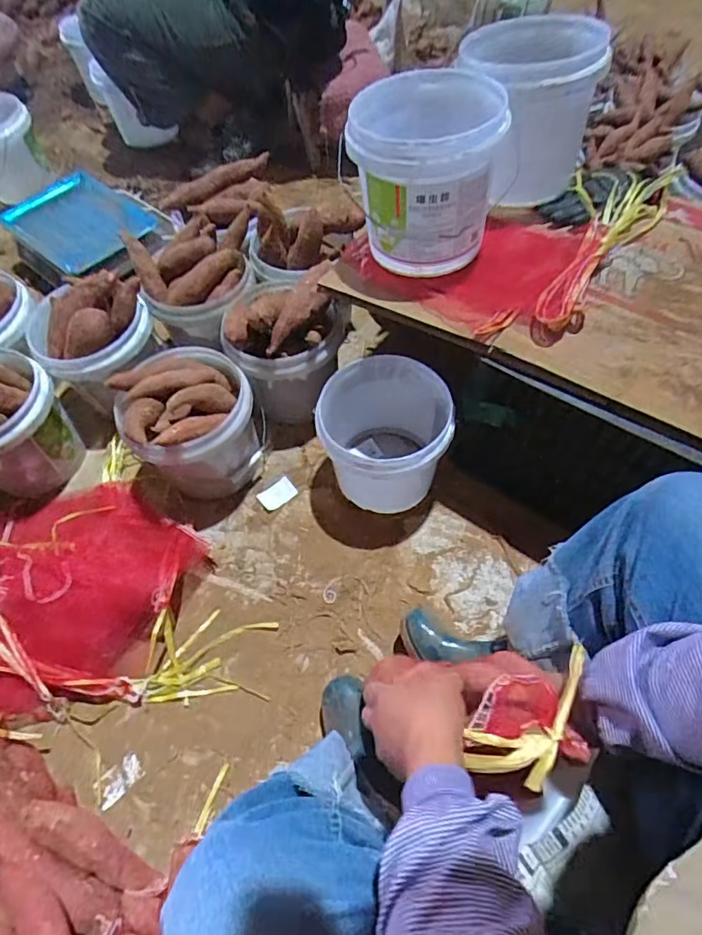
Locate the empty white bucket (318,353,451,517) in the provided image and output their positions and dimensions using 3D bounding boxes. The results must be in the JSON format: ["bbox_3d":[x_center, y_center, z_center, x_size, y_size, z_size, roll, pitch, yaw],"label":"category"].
[{"bbox_3d":[0.054,-0.040,0.859,0.202,0.203,0.206,-1,58,2],"label":"empty white bucket"}]

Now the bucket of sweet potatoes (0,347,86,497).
[{"bbox_3d":[-0.617,-0.082,0.914,0.216,0.260,0.197,-1,58,2],"label":"bucket of sweet potatoes"}]

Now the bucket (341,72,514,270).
[{"bbox_3d":[0.099,-0.421,0.733,0.204,0.185,0.217,-5,58,-1],"label":"bucket"}]

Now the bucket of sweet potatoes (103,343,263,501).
[{"bbox_3d":[-0.257,-0.069,0.877,0.203,0.210,0.193,-1,58,2],"label":"bucket of sweet potatoes"}]

